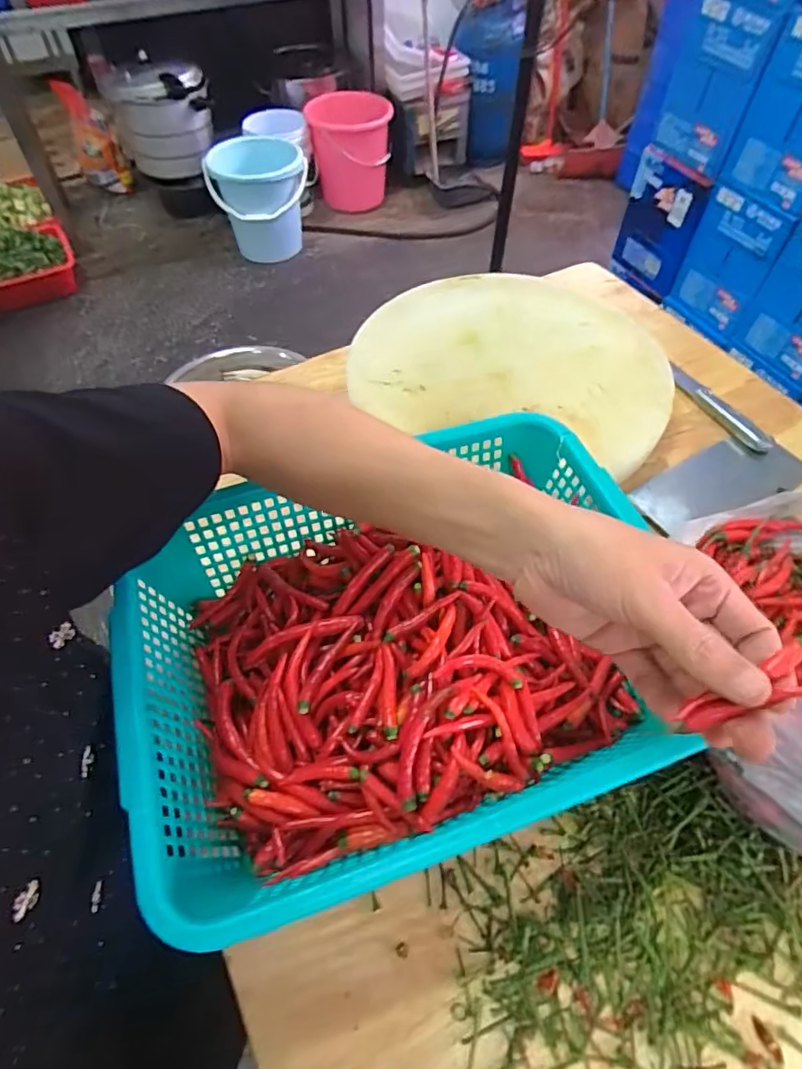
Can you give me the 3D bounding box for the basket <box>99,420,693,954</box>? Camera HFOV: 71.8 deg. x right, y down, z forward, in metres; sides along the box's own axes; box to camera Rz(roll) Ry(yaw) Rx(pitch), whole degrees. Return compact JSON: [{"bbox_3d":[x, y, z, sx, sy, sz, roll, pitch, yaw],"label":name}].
[{"bbox_3d":[-0.001,0.081,0.421,0.368,0.092,0.289,-17,57,-10],"label":"basket"}]

